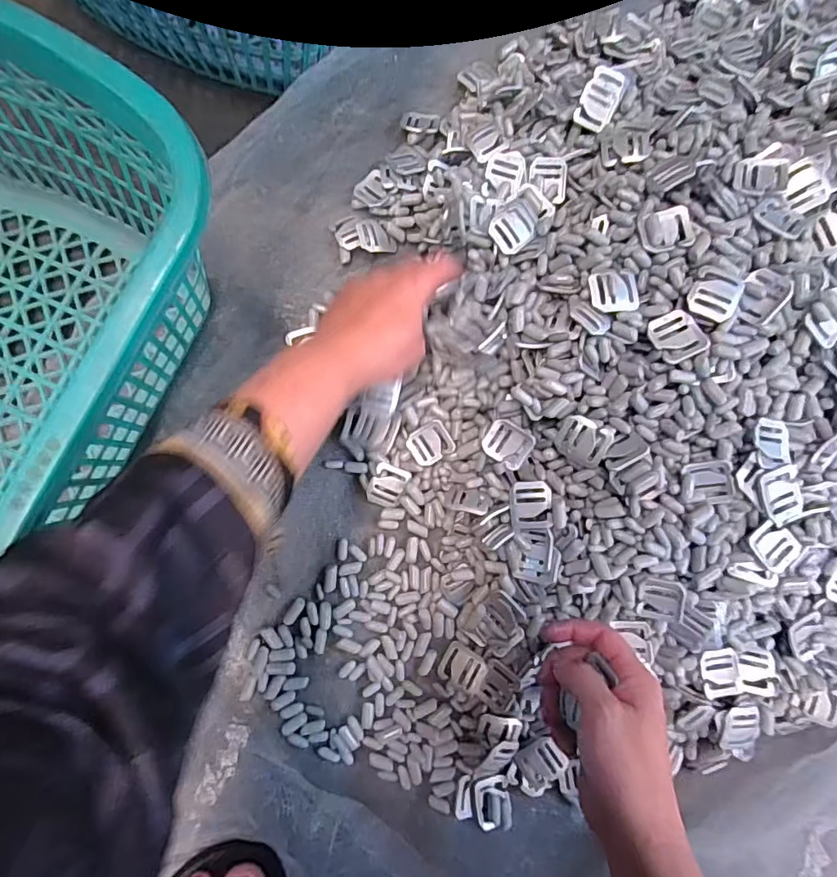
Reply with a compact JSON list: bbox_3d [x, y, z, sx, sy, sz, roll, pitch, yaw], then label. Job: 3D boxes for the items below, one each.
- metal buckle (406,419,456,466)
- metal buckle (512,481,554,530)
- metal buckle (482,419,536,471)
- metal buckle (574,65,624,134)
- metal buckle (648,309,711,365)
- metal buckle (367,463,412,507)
[{"bbox_3d":[0.010,0.004,0.412,0.033,0.004,0.030,-31,93,11],"label":"metal buckle"},{"bbox_3d":[0.086,0.050,0.384,0.029,0.008,0.035,-9,83,23],"label":"metal buckle"},{"bbox_3d":[0.068,0.004,0.386,0.035,0.011,0.030,31,104,18],"label":"metal buckle"},{"bbox_3d":[0.146,-0.274,0.411,0.028,0.005,0.047,21,100,-9],"label":"metal buckle"},{"bbox_3d":[0.174,-0.069,0.344,0.029,0.008,0.033,-25,73,13],"label":"metal buckle"},{"bbox_3d":[-0.025,0.039,0.423,0.028,0.008,0.033,25,80,-1],"label":"metal buckle"}]

